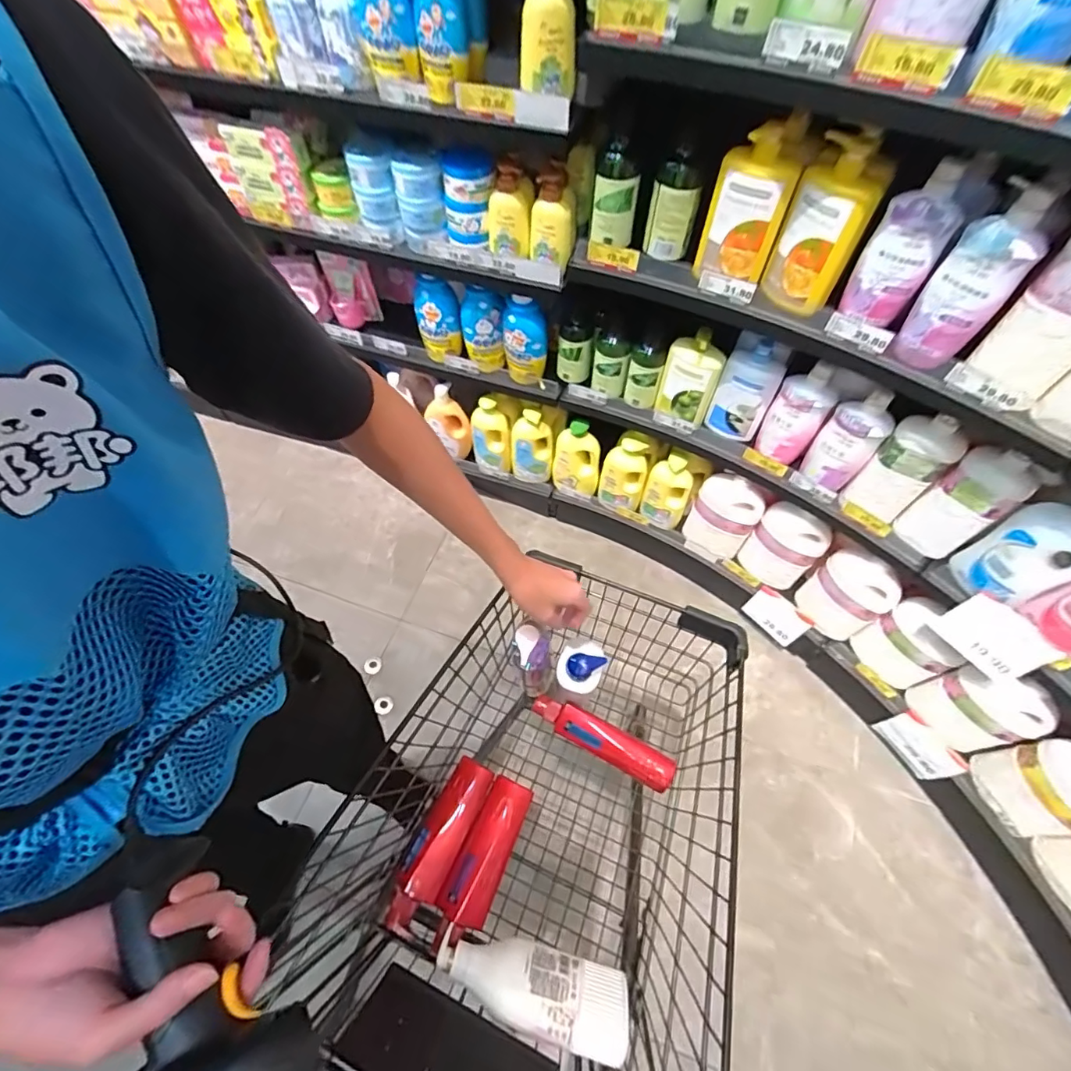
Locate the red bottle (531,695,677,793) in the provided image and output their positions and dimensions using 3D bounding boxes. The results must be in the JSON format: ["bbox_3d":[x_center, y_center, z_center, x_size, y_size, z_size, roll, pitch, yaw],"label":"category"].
[{"bbox_3d":[0.103,0.328,0.803,0.233,0.058,0.050,25,61,14],"label":"red bottle"}]

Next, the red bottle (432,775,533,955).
[{"bbox_3d":[-0.078,0.482,0.742,0.069,0.054,0.221,21,60,12],"label":"red bottle"}]

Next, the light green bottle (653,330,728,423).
[{"bbox_3d":[0.324,-0.330,1.052,0.108,0.182,0.054,19,60,11],"label":"light green bottle"}]

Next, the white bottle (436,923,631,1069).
[{"bbox_3d":[-0.005,0.577,0.639,0.248,0.060,0.082,13,59,8],"label":"white bottle"}]

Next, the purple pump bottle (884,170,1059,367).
[{"bbox_3d":[0.601,-0.345,0.691,0.070,0.223,0.093,-37,66,-21],"label":"purple pump bottle"}]

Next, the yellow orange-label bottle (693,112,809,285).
[{"bbox_3d":[0.325,-0.508,0.768,0.107,0.202,0.077,11,59,6],"label":"yellow orange-label bottle"}]

